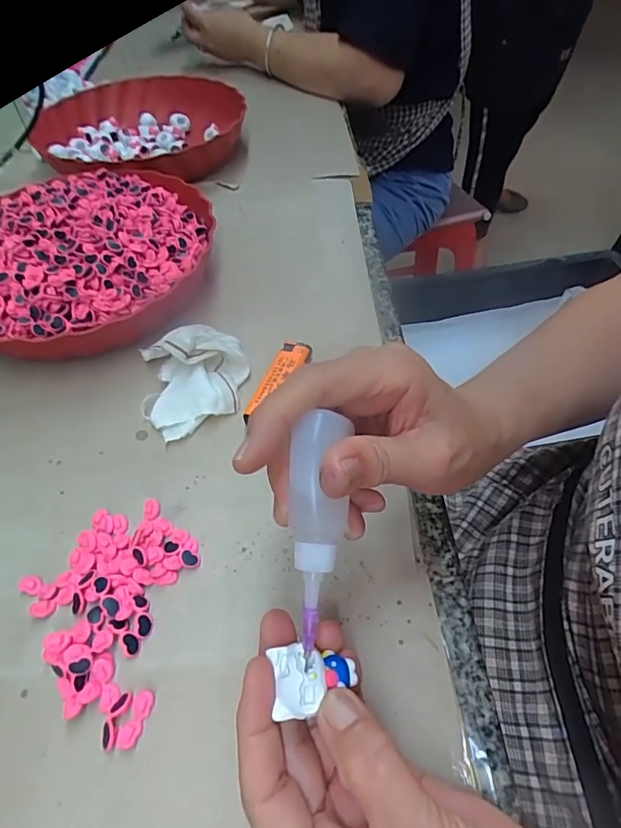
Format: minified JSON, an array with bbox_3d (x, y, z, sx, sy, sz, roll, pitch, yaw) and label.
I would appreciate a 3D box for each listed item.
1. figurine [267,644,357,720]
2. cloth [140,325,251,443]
[{"bbox_3d":[0.002,0.102,0.188,0.032,0.015,0.021,-11,52,-4],"label":"figurine"},{"bbox_3d":[-0.085,-0.033,0.350,0.075,0.036,0.093,-14,53,-7],"label":"cloth"}]

